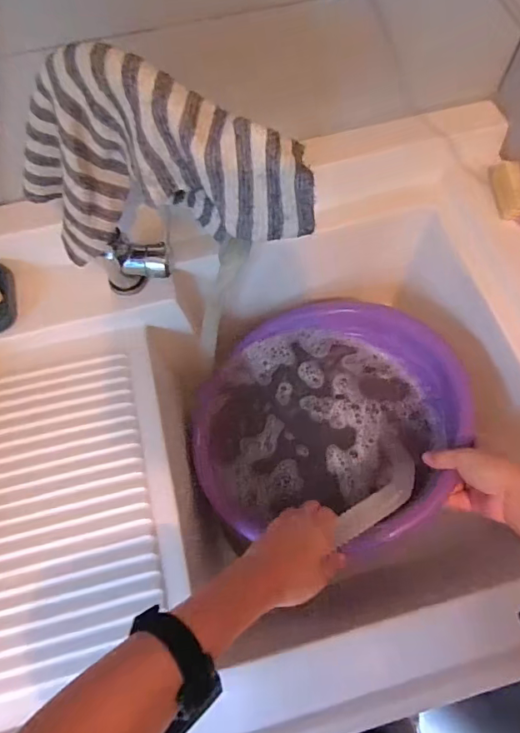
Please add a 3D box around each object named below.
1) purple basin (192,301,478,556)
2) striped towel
[{"bbox_3d":[0.078,0.056,0.596,0.299,0.119,0.319,0,66,1],"label":"purple basin"},{"bbox_3d":[-0.082,-0.148,0.384,0.253,0.171,0.052,16,67,8],"label":"striped towel"}]

